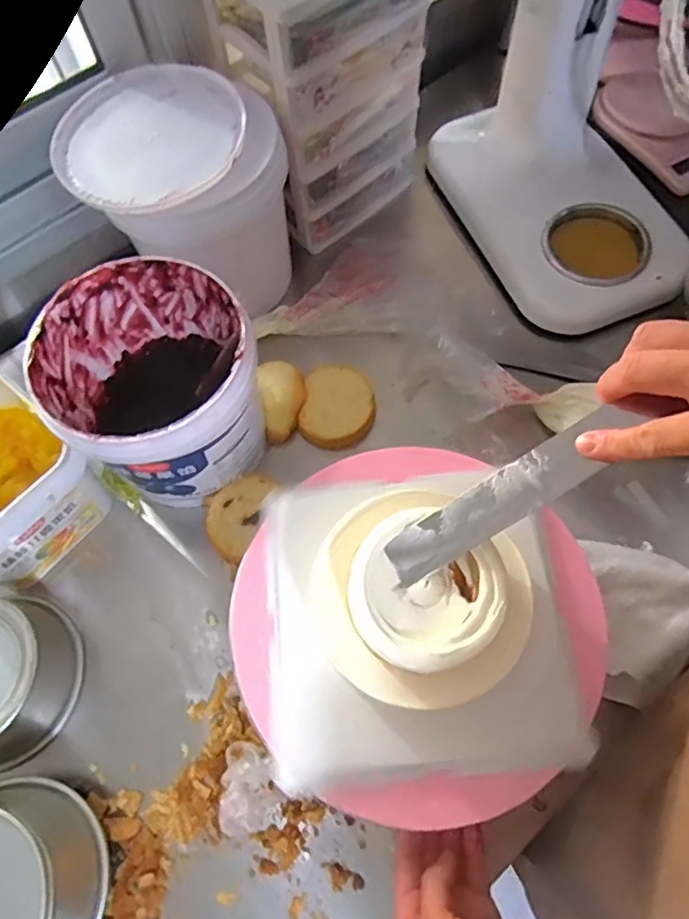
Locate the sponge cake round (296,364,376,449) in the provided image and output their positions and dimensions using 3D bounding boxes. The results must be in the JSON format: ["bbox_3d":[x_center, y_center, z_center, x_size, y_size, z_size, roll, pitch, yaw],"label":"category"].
[{"bbox_3d":[-0.007,-0.060,0.680,0.081,0.030,0.091,11,67,8],"label":"sponge cake round"}]

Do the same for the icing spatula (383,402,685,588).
[{"bbox_3d":[0.169,-0.029,0.328,0.352,0.010,0.030,-36,65,19],"label":"icing spatula"}]

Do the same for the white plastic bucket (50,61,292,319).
[{"bbox_3d":[-0.182,-0.296,0.672,0.226,0.172,0.190,35,72,17],"label":"white plastic bucket"}]

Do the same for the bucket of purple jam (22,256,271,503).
[{"bbox_3d":[-0.183,-0.070,0.596,0.188,0.162,0.194,-1,66,2],"label":"bucket of purple jam"}]

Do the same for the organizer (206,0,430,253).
[{"bbox_3d":[-0.018,-0.435,0.692,0.197,0.307,0.133,-35,69,-13],"label":"organizer"}]

